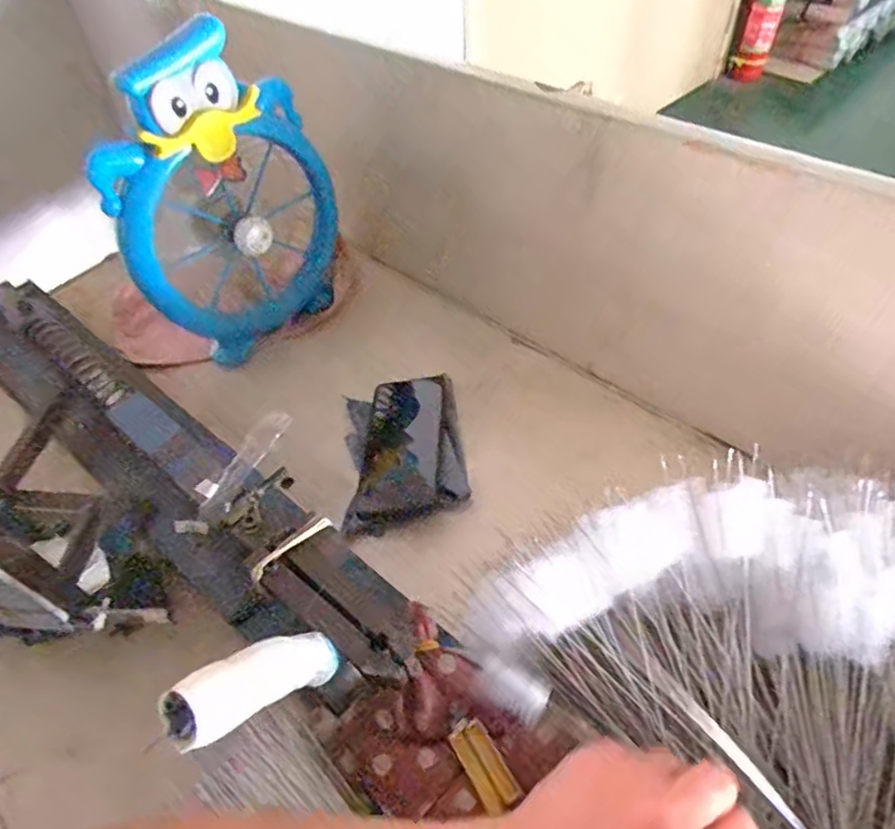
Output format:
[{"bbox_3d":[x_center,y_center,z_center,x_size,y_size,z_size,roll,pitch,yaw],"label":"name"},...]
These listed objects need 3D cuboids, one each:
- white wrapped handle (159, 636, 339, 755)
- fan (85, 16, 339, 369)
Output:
[{"bbox_3d":[-0.080,0.116,0.274,0.021,0.099,0.020,30,97,24],"label":"white wrapped handle"},{"bbox_3d":[-0.218,-0.207,0.628,0.226,0.297,0.071,-37,58,-23],"label":"fan"}]

